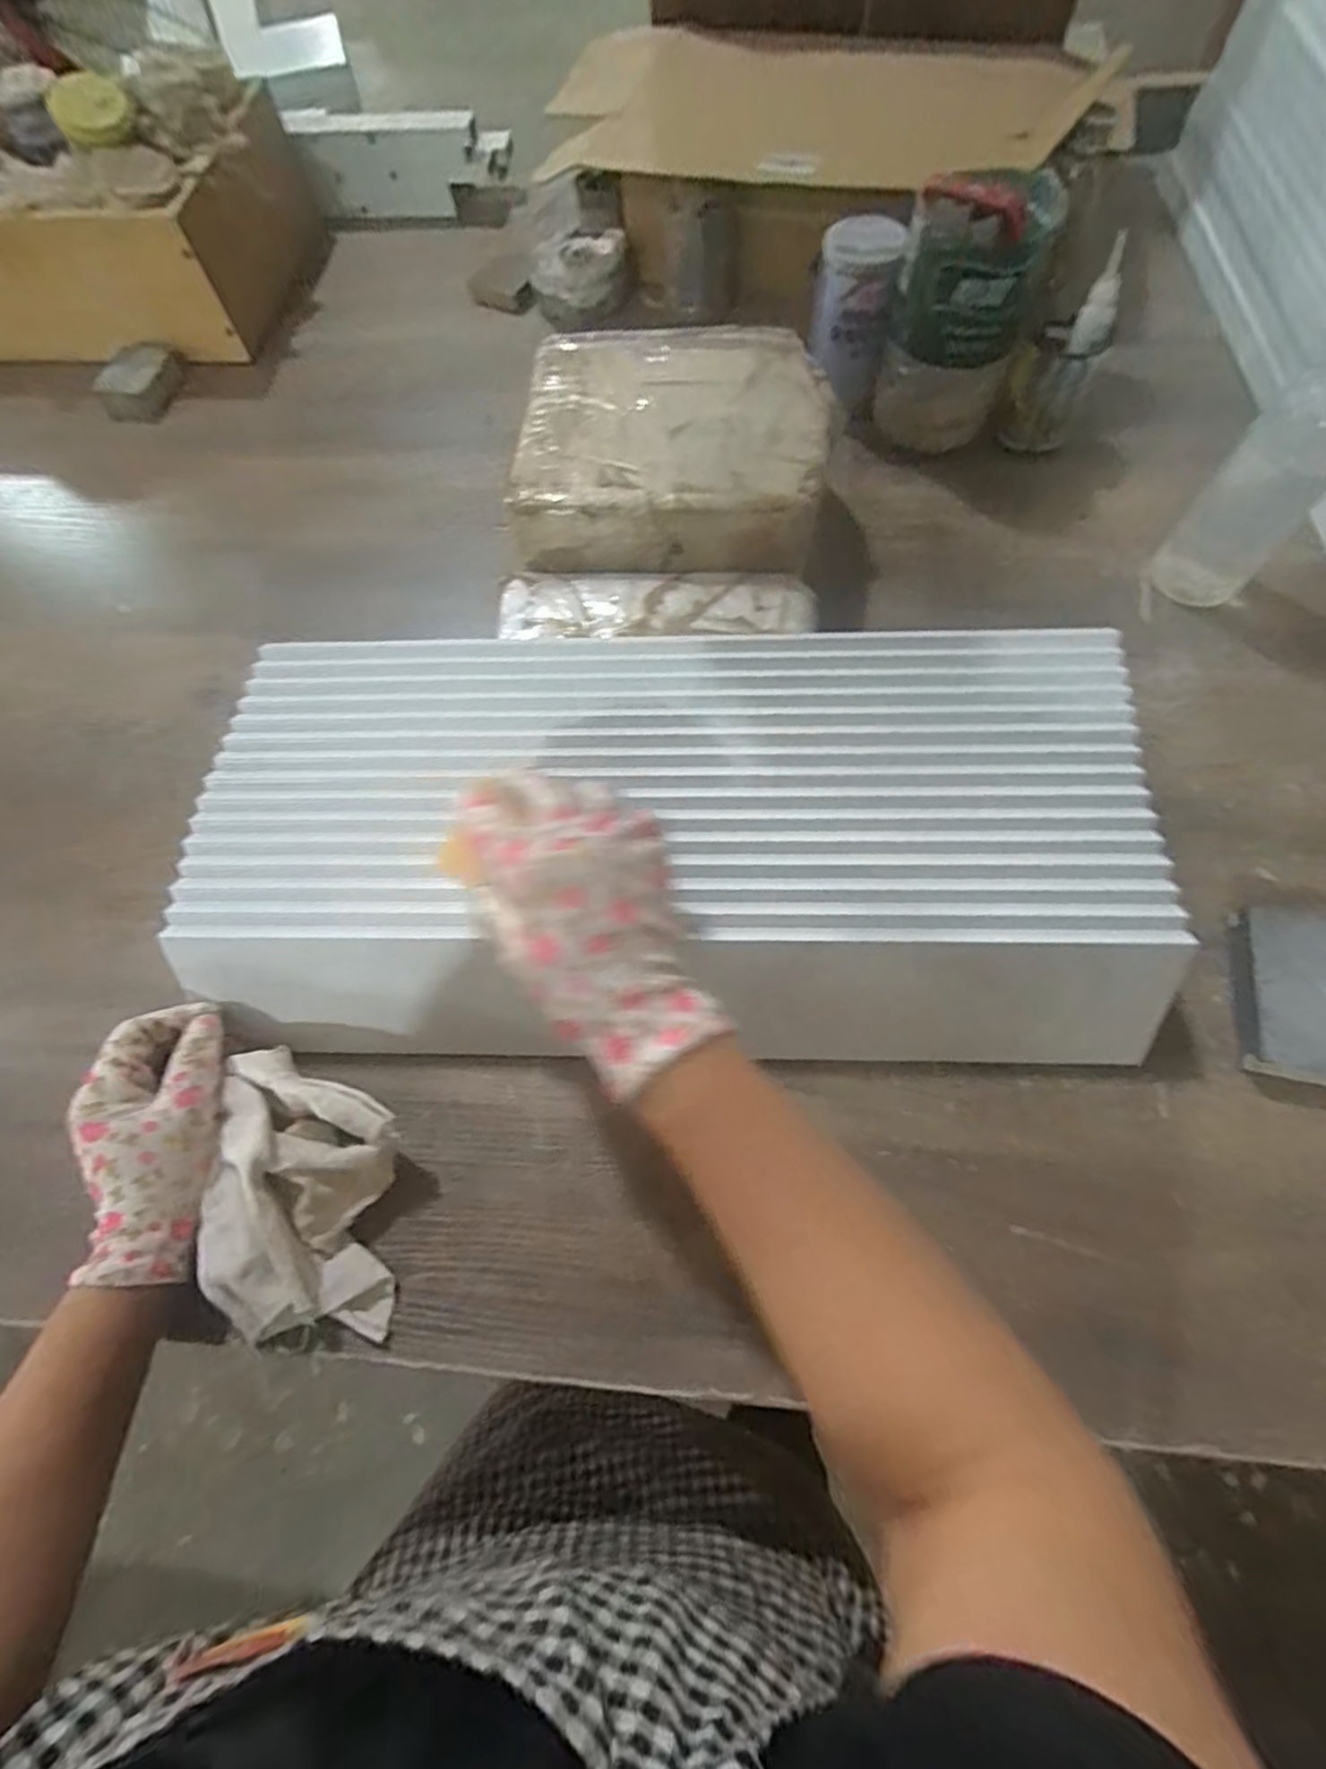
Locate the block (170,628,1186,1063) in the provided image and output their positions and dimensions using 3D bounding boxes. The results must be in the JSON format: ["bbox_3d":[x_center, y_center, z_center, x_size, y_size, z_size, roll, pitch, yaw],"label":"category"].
[{"bbox_3d":[-0.001,-0.031,0.436,0.550,0.072,0.255,0,67,4],"label":"block"}]

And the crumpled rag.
[{"bbox_3d":[-0.197,0.168,0.375,0.094,0.041,0.147,-1,67,2],"label":"crumpled rag"}]

